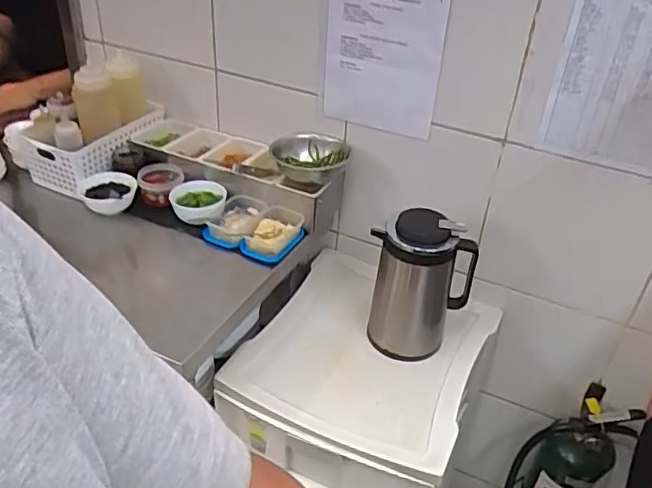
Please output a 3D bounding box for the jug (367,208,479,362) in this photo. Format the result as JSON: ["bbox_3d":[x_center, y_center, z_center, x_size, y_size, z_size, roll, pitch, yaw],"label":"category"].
[{"bbox_3d":[0.164,0.079,1.077,0.141,0.261,0.124,29,42,31],"label":"jug"}]

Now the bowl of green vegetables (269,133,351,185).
[{"bbox_3d":[-0.030,-0.165,1.180,0.148,0.062,0.125,8,35,6],"label":"bowl of green vegetables"}]

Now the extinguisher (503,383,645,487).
[{"bbox_3d":[0.495,0.526,1.304,0.142,0.488,0.159,-28,46,-37],"label":"extinguisher"}]

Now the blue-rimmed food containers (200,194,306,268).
[{"bbox_3d":[-0.137,-0.029,1.139,0.162,0.048,0.112,18,37,19],"label":"blue-rimmed food containers"}]

